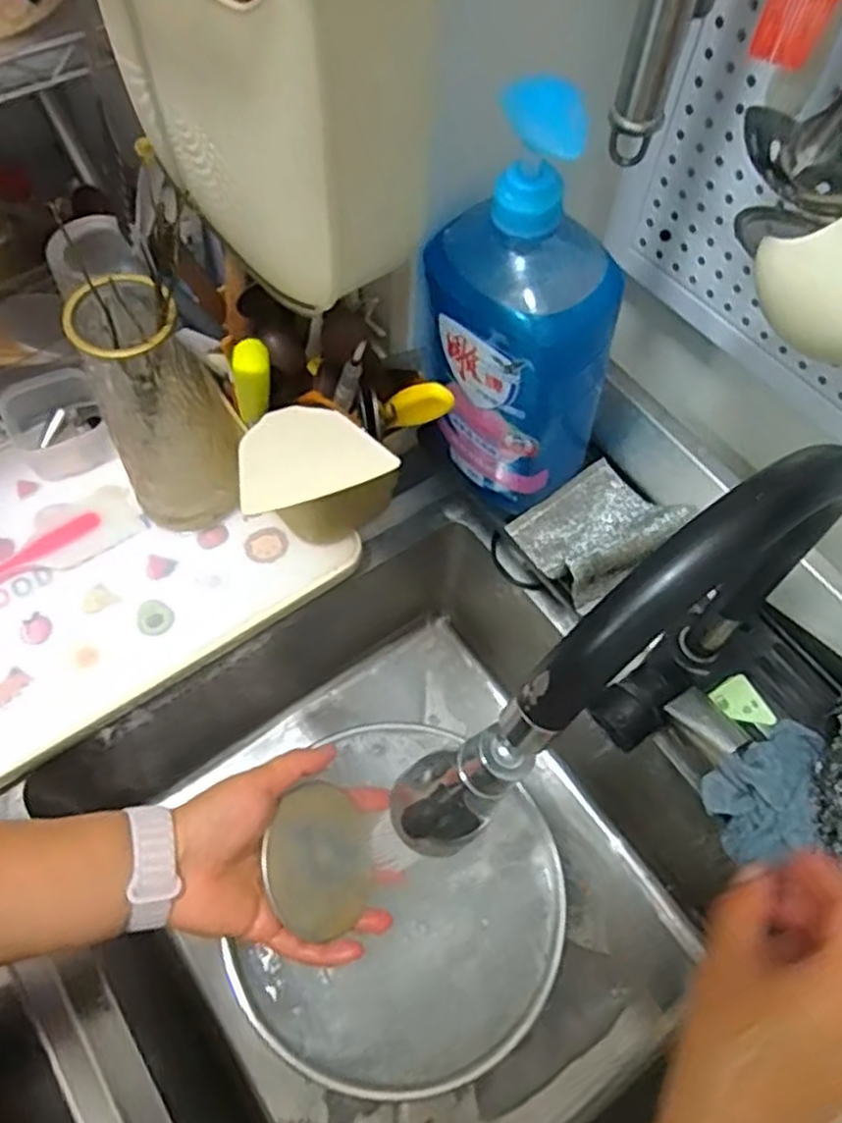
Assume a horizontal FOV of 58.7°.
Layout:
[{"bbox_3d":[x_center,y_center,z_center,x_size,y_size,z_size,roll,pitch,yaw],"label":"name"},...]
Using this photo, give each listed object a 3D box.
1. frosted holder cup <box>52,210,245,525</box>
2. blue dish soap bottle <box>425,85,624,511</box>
[{"bbox_3d":[-0.187,-0.116,0.537,0.082,0.234,0.076,1,62,-2],"label":"frosted holder cup"},{"bbox_3d":[0.057,-0.125,0.462,0.123,0.247,0.063,18,62,6],"label":"blue dish soap bottle"}]

